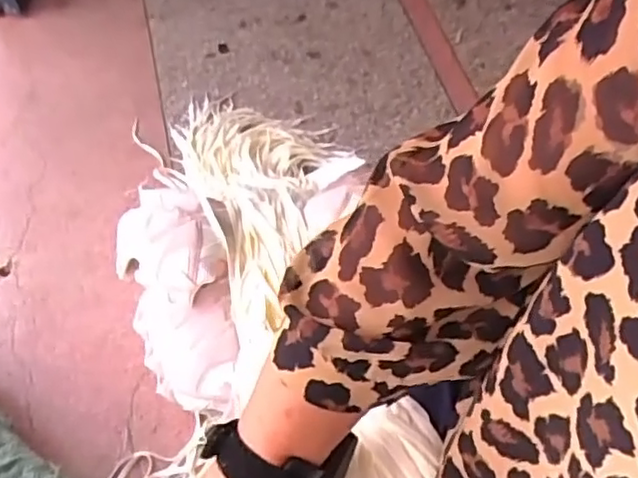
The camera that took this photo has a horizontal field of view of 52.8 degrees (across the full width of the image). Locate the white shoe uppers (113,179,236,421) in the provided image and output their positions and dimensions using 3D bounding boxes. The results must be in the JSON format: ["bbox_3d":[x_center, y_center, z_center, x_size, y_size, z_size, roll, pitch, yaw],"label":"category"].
[{"bbox_3d":[-0.185,0.090,0.871,0.133,0.232,0.311,-17,59,-12],"label":"white shoe uppers"}]

